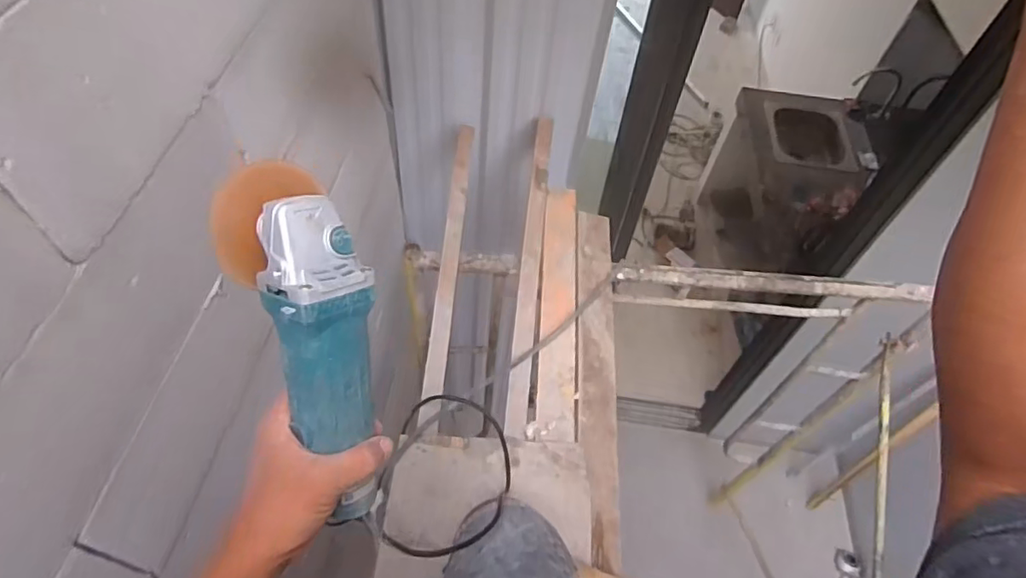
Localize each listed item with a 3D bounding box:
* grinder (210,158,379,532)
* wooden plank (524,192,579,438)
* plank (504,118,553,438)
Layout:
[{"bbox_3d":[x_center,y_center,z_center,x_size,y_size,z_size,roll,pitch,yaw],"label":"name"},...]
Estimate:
[{"bbox_3d":[-0.145,0.041,0.430,0.095,0.072,0.267,-15,98,-15],"label":"grinder"},{"bbox_3d":[0.093,0.021,1.163,0.080,0.023,0.583,7,54,0],"label":"wooden plank"},{"bbox_3d":[0.036,-0.074,1.186,0.050,0.041,0.764,7,54,0],"label":"plank"}]

